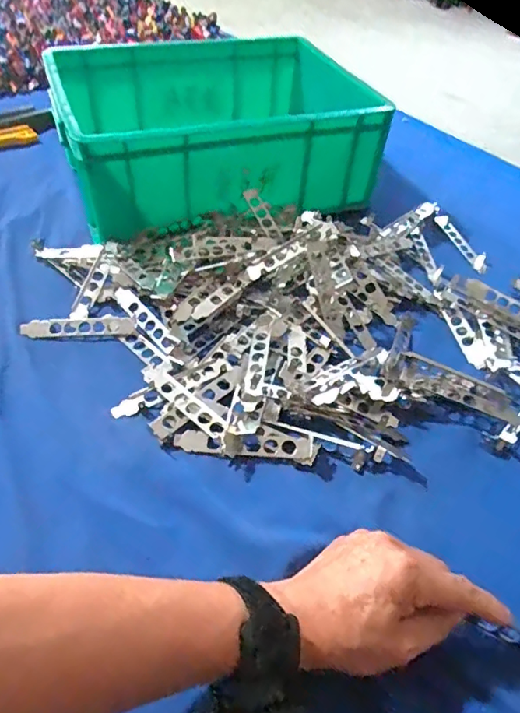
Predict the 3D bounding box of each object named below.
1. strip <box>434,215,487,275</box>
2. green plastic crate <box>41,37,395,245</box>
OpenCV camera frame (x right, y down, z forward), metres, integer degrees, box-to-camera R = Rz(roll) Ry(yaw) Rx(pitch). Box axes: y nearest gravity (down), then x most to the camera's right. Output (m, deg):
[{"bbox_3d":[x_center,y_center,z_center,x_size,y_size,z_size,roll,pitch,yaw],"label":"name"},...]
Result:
[{"bbox_3d":[0.271,-0.154,0.695,0.020,0.017,0.112,-12,48,-15],"label":"strip"},{"bbox_3d":[-0.058,-0.331,0.726,0.400,0.134,0.302,-11,48,-15],"label":"green plastic crate"}]

